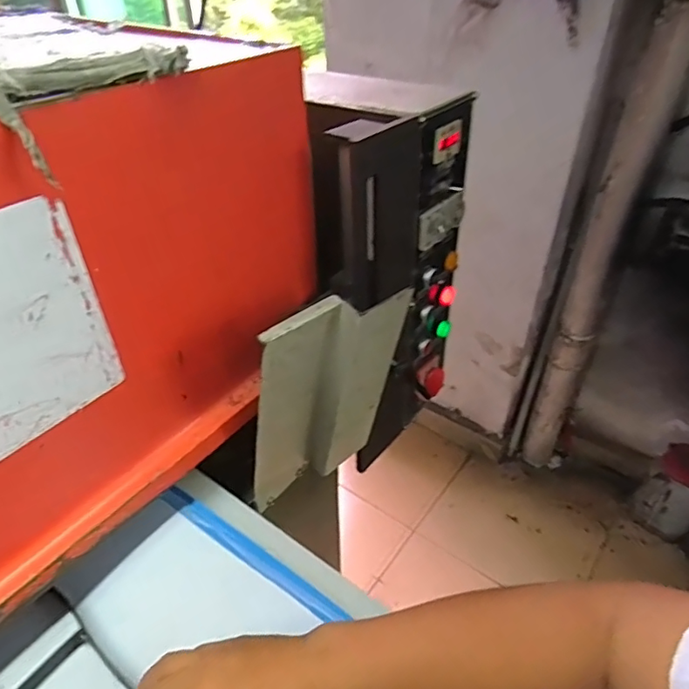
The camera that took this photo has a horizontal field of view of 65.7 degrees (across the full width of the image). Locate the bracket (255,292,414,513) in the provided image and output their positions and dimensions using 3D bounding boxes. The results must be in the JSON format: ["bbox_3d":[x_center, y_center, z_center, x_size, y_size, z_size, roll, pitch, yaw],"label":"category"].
[{"bbox_3d":[-0.020,0.062,0.616,0.191,0.277,0.064,-17,43,-20],"label":"bracket"}]

